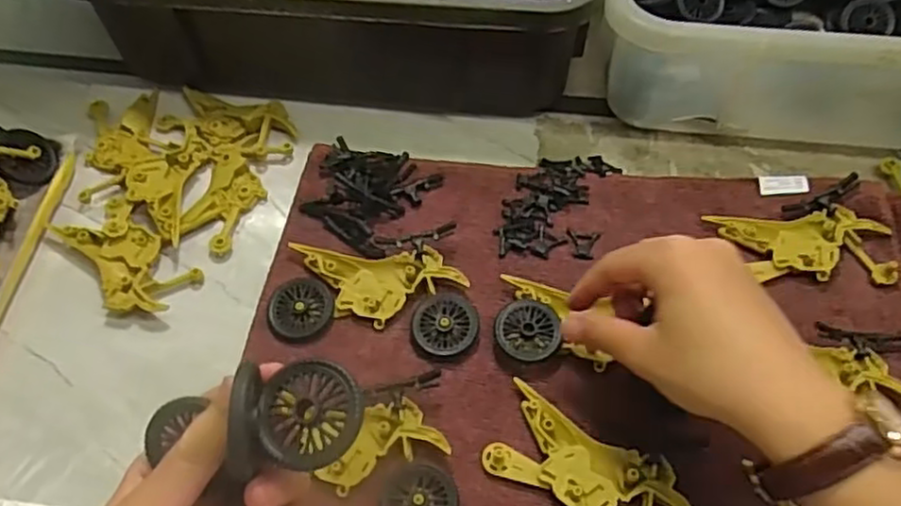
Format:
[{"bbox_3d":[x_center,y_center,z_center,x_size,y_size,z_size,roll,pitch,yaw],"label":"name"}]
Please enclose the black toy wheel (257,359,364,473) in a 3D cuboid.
[{"bbox_3d":[-0.048,0.055,0.236,0.035,0.005,0.036,0,62,0],"label":"black toy wheel"}]

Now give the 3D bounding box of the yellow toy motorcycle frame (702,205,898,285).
[{"bbox_3d":[0.213,-0.005,0.422,0.103,0.010,0.047,3,56,3],"label":"yellow toy motorcycle frame"}]

